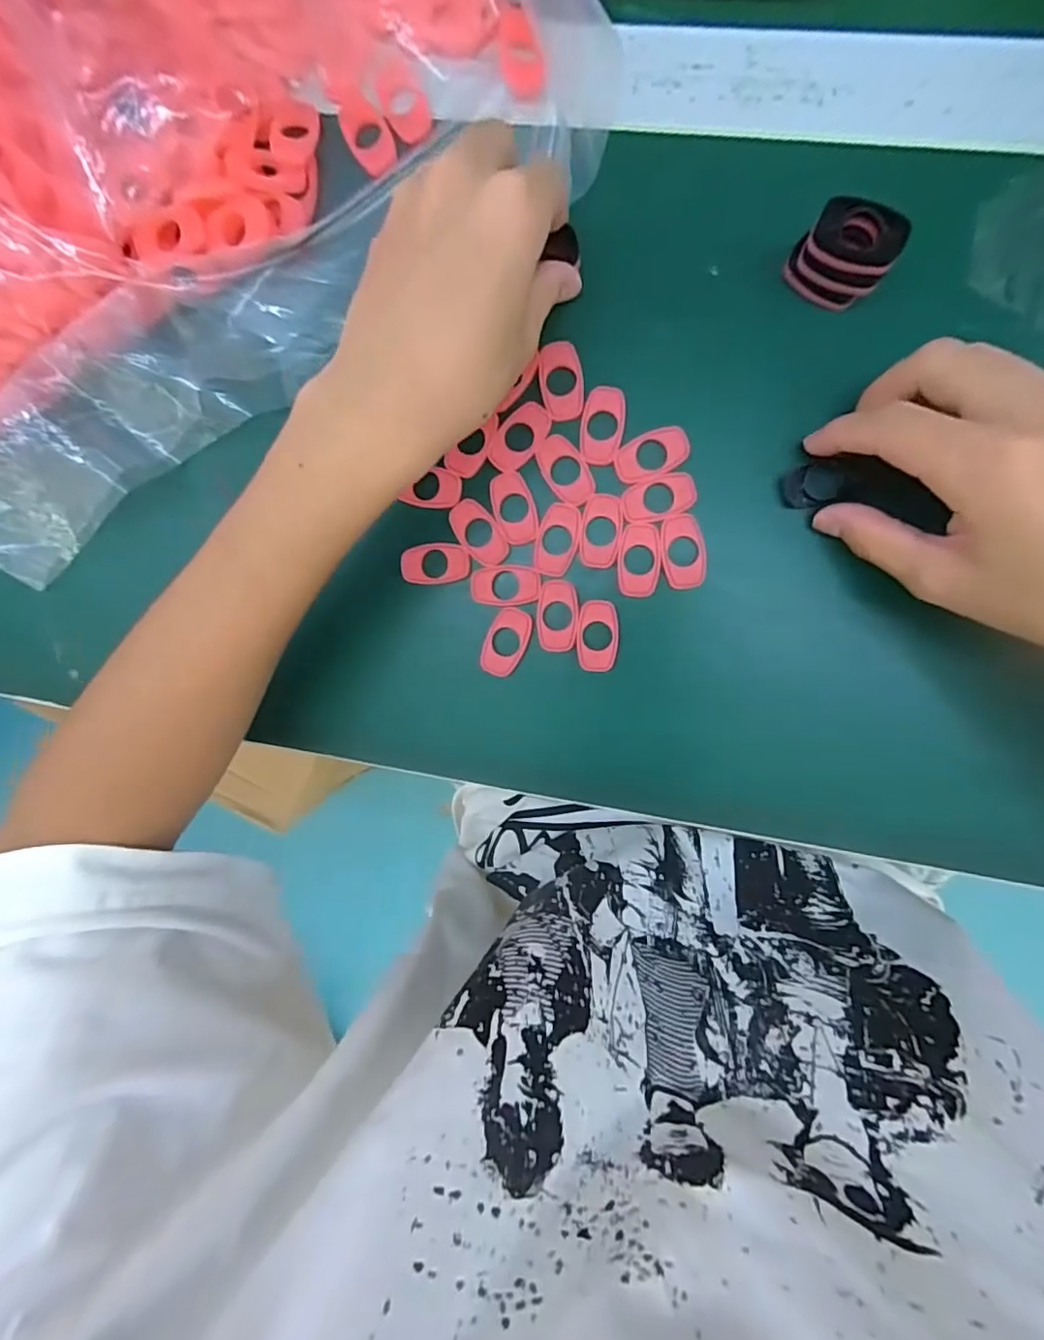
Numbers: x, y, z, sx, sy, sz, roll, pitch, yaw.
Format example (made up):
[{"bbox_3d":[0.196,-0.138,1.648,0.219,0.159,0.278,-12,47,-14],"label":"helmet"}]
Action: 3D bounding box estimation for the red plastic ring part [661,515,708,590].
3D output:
[{"bbox_3d":[0.071,-0.051,0.247,0.018,0.004,0.032,-8,95,7],"label":"red plastic ring part"}]

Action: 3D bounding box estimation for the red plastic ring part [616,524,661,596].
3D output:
[{"bbox_3d":[0.052,-0.049,0.251,0.018,0.004,0.032,0,96,6],"label":"red plastic ring part"}]

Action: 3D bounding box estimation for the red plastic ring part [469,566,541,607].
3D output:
[{"bbox_3d":[-0.008,-0.039,0.259,0.032,0.004,0.018,2,96,6],"label":"red plastic ring part"}]

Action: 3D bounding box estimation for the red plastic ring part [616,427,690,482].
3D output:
[{"bbox_3d":[0.056,-0.094,0.246,0.032,0.004,0.018,-20,93,8],"label":"red plastic ring part"}]

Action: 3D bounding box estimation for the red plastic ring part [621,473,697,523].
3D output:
[{"bbox_3d":[0.060,-0.075,0.247,0.032,0.004,0.018,-20,93,8],"label":"red plastic ring part"}]

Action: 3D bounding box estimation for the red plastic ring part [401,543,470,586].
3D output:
[{"bbox_3d":[-0.040,-0.050,0.265,0.032,0.005,0.019,0,96,6],"label":"red plastic ring part"}]

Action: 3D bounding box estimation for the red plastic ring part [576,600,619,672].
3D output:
[{"bbox_3d":[0.034,-0.015,0.257,0.019,0.004,0.033,1,96,6],"label":"red plastic ring part"}]

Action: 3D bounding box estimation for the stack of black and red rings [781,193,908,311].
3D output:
[{"bbox_3d":[0.123,-0.160,0.219,0.033,0.031,0.020,27,98,3],"label":"stack of black and red rings"}]

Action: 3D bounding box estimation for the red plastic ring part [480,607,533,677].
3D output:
[{"bbox_3d":[-0.008,-0.013,0.261,0.019,0.004,0.032,22,98,4],"label":"red plastic ring part"}]

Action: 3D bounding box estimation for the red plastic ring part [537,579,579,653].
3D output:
[{"bbox_3d":[0.016,-0.024,0.258,0.018,0.004,0.032,1,96,6],"label":"red plastic ring part"}]

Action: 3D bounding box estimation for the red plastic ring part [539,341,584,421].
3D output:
[{"bbox_3d":[0.018,-0.126,0.247,0.018,0.004,0.032,-5,95,7],"label":"red plastic ring part"}]

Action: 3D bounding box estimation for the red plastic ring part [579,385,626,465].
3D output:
[{"bbox_3d":[0.035,-0.107,0.246,0.018,0.004,0.033,8,97,6],"label":"red plastic ring part"}]

